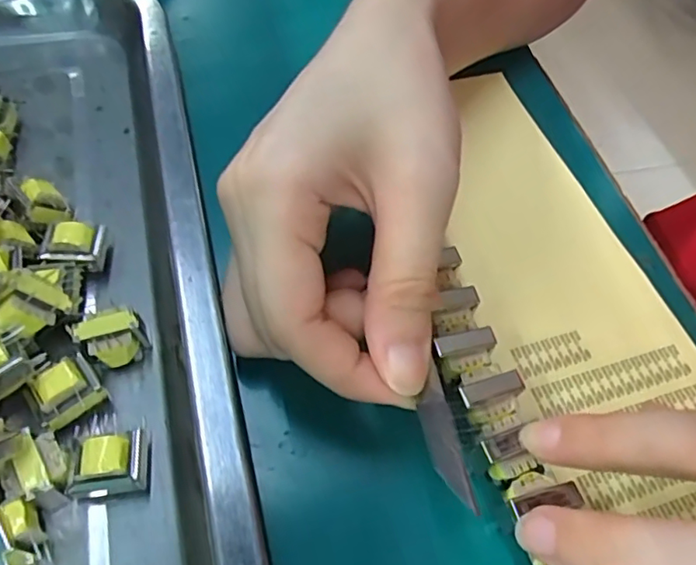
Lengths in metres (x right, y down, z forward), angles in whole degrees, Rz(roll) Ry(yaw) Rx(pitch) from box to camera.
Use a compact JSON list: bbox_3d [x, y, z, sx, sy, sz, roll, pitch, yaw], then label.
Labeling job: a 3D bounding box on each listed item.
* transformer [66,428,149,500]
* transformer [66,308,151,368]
[{"bbox_3d":[-0.068,0.054,0.165,0.020,0.017,0.017,-5,56,-8],"label":"transformer"},{"bbox_3d":[-0.076,0.017,0.185,0.019,0.014,0.019,-30,91,-11],"label":"transformer"}]

